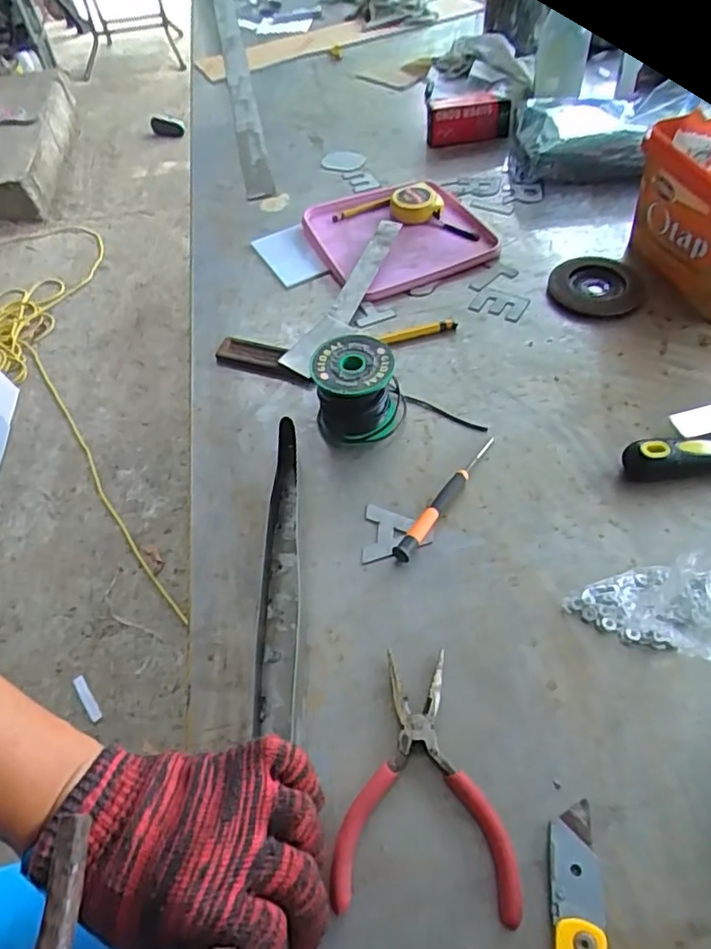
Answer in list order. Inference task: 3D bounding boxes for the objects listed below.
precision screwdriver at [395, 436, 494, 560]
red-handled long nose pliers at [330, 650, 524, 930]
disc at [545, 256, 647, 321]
[{"bbox_3d":[0.073,0.015,0.494,0.013,0.012,0.139,27,59,24],"label":"precision screwdriver"},{"bbox_3d":[0.042,0.181,0.371,0.101,0.011,0.141,1,52,5],"label":"red-handled long nose pliers"},{"bbox_3d":[0.256,-0.201,0.654,0.094,0.011,0.098,-2,52,3],"label":"disc"}]

